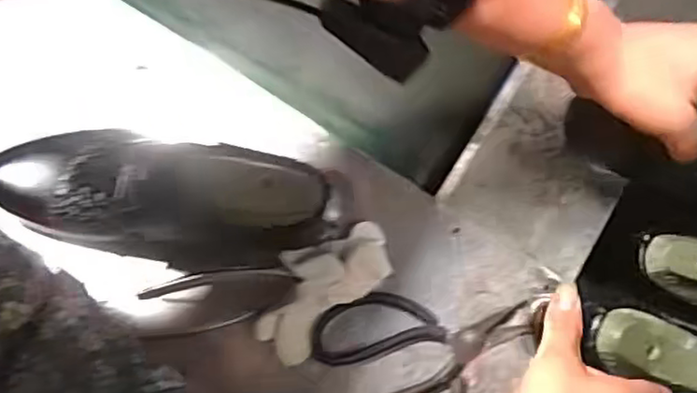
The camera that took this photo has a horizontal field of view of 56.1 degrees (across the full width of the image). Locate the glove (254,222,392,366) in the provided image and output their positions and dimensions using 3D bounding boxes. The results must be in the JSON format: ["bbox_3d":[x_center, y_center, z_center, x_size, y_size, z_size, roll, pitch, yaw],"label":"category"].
[{"bbox_3d":[-0.022,0.065,0.500,0.121,0.038,0.064,-43,80,-10],"label":"glove"}]

